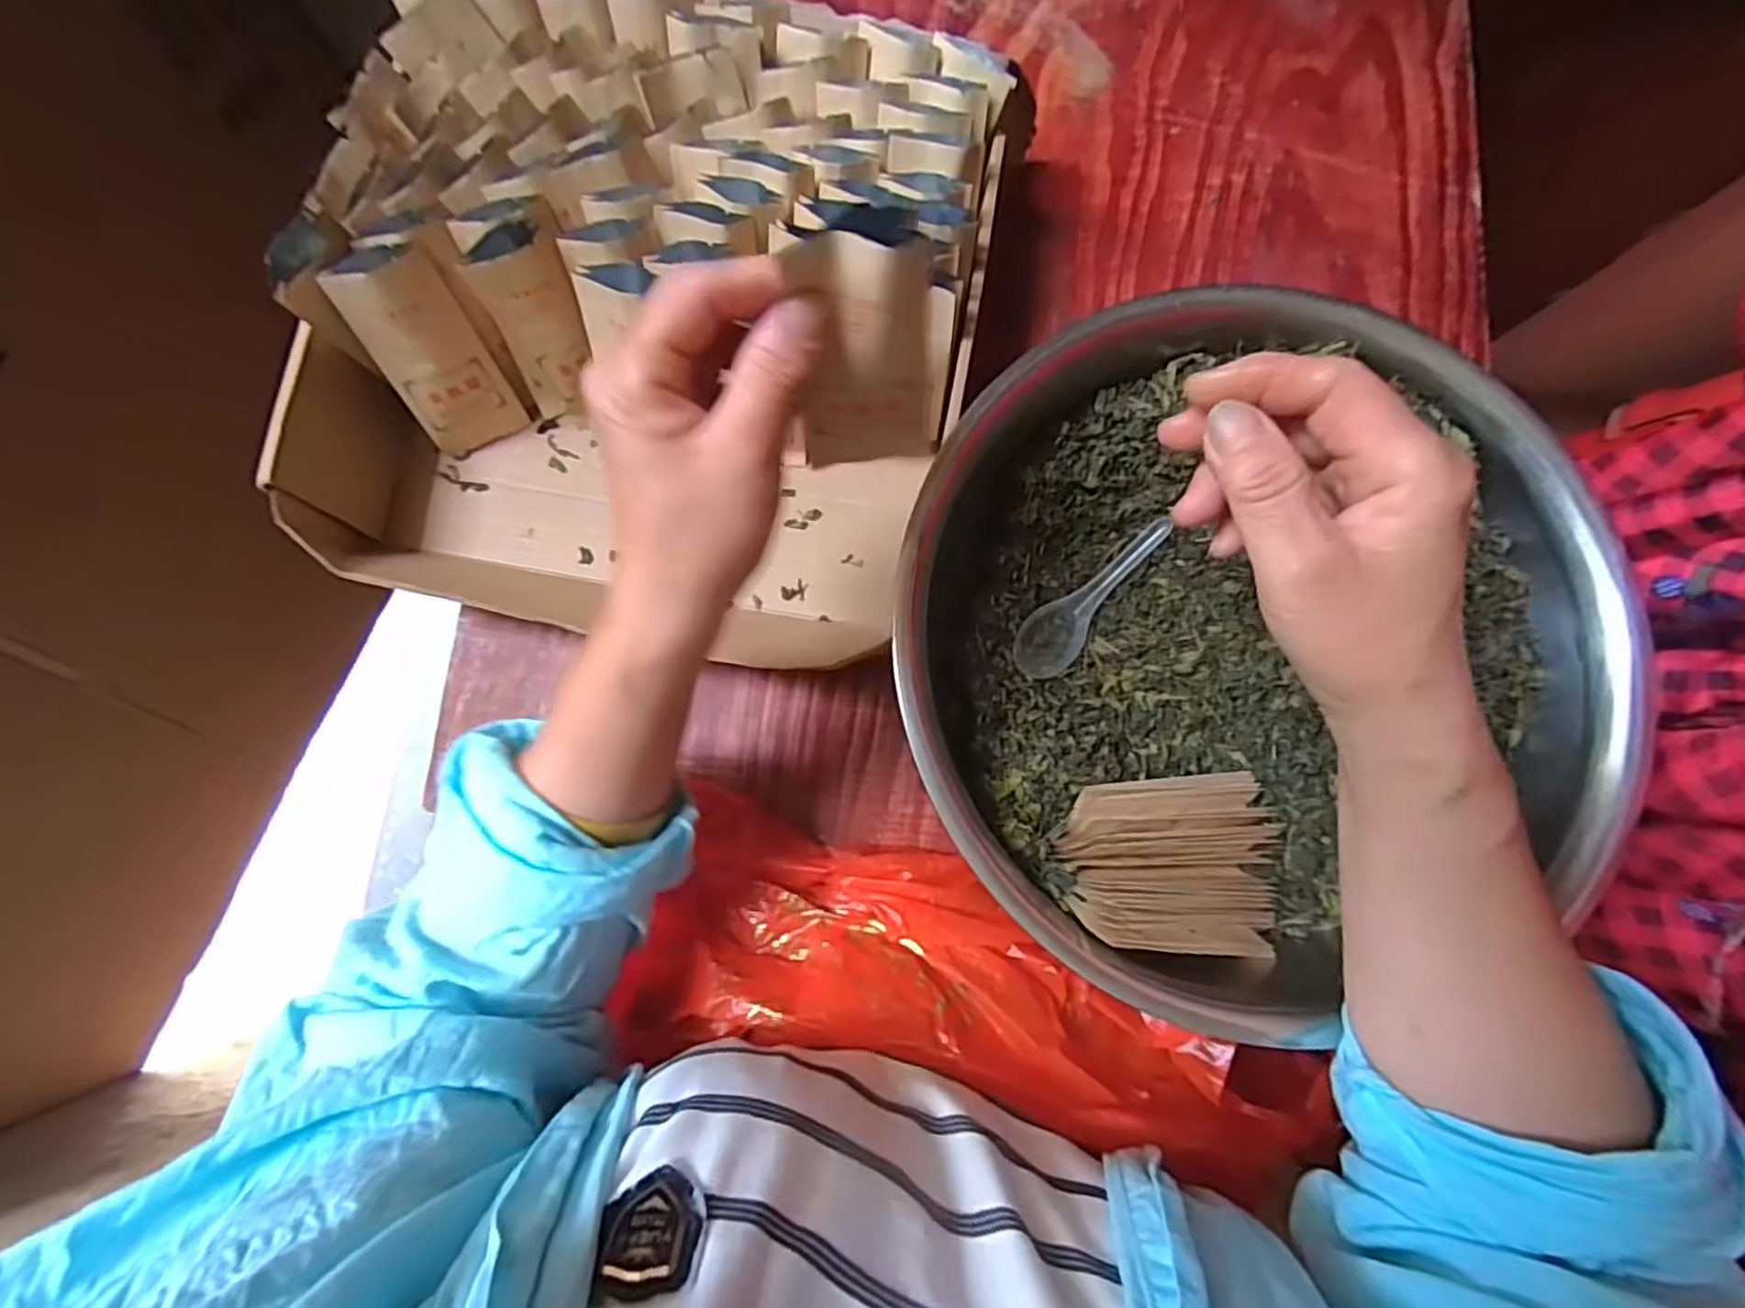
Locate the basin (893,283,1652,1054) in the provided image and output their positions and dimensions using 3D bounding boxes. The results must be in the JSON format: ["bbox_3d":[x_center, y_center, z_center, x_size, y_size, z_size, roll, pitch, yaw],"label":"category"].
[{"bbox_3d":[0.177,-0.004,0.378,0.322,0.103,0.308,0,80,-2],"label":"basin"}]

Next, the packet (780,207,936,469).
[{"bbox_3d":[0.000,-0.105,0.263,0.051,0.111,0.014,-10,69,-4],"label":"packet"}]

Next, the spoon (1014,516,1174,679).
[{"bbox_3d":[0.123,-0.032,0.409,0.033,0.021,0.109,44,97,5],"label":"spoon"}]

